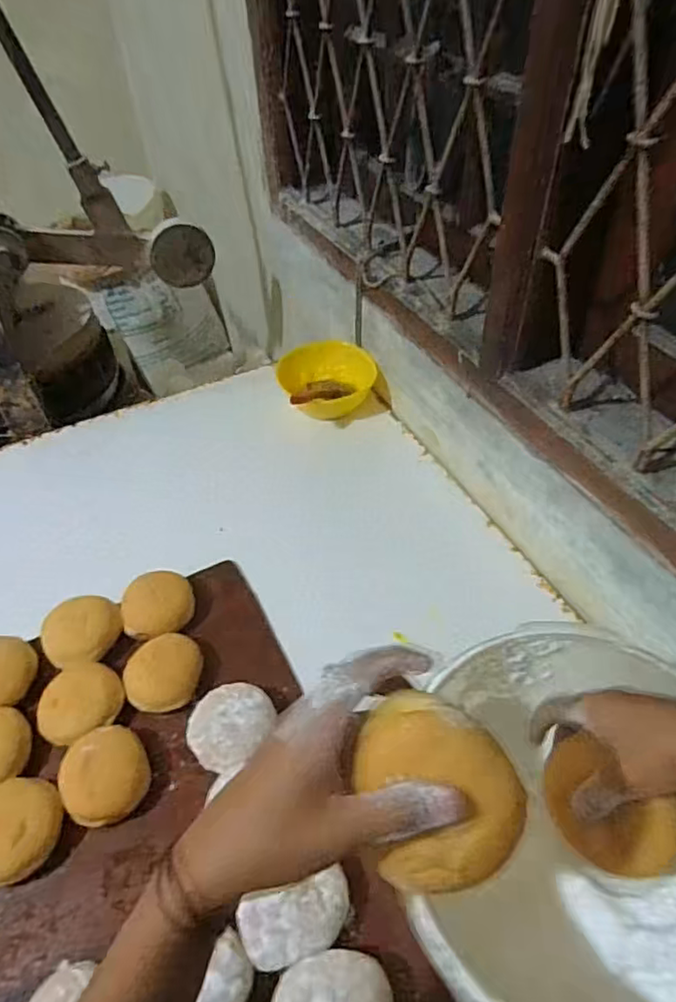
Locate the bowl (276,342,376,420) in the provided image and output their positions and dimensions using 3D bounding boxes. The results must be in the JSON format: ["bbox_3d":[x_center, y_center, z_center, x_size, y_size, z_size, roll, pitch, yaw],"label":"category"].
[{"bbox_3d":[-0.017,-0.202,1.003,0.149,0.070,0.150,-2,47,2],"label":"bowl"}]

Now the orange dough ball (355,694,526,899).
[{"bbox_3d":[0.044,0.139,0.286,0.069,0.051,0.080,-33,53,-24],"label":"orange dough ball"}]

